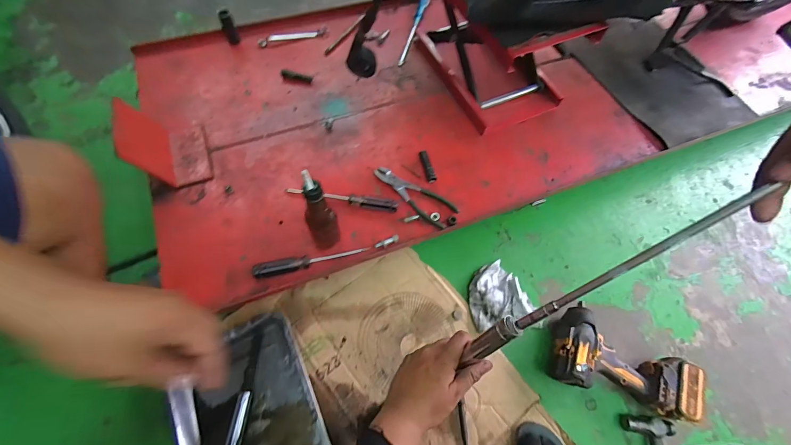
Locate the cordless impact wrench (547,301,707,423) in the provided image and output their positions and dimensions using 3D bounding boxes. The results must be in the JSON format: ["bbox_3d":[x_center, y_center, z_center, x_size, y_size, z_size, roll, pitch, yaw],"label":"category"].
[{"bbox_3d":[0.470,0.284,0.710,0.266,0.084,0.164,17,64,5],"label":"cordless impact wrench"}]

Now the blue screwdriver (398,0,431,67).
[{"bbox_3d":[0.054,-0.544,0.946,0.032,0.036,0.277,16,64,4],"label":"blue screwdriver"}]

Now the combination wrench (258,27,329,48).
[{"bbox_3d":[-0.280,-0.511,0.935,0.186,0.015,0.038,-11,65,-9],"label":"combination wrench"}]

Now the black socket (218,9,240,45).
[{"bbox_3d":[-0.428,-0.504,0.872,0.032,0.083,0.030,-21,67,-13],"label":"black socket"}]

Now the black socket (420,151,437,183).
[{"bbox_3d":[0.072,-0.124,0.760,0.021,0.025,0.075,-13,65,-10],"label":"black socket"}]

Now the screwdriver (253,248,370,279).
[{"bbox_3d":[-0.159,0.071,0.650,0.211,0.023,0.030,-11,65,-9],"label":"screwdriver"}]

